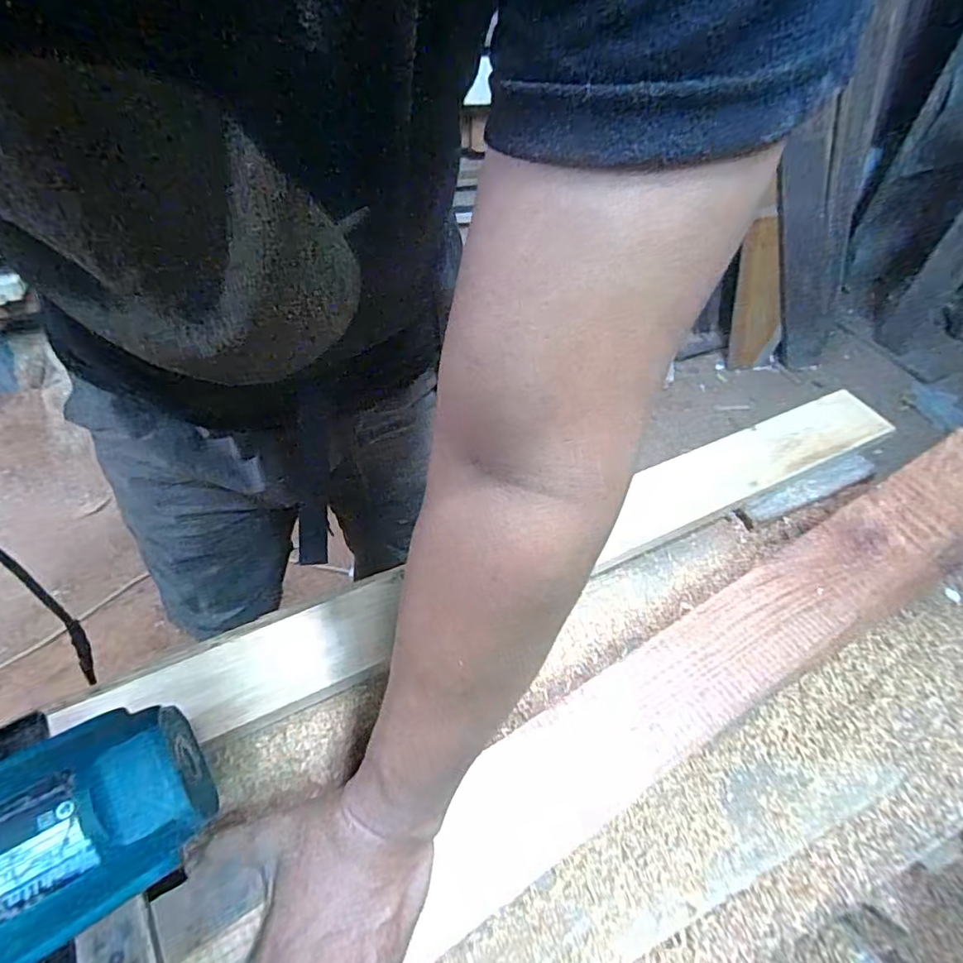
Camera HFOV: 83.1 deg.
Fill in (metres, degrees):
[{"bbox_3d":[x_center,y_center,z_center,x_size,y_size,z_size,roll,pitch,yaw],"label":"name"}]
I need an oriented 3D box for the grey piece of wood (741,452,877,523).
[{"bbox_3d":[0.390,0.008,0.651,0.179,0.022,0.037,-21,57,-15],"label":"grey piece of wood"}]

